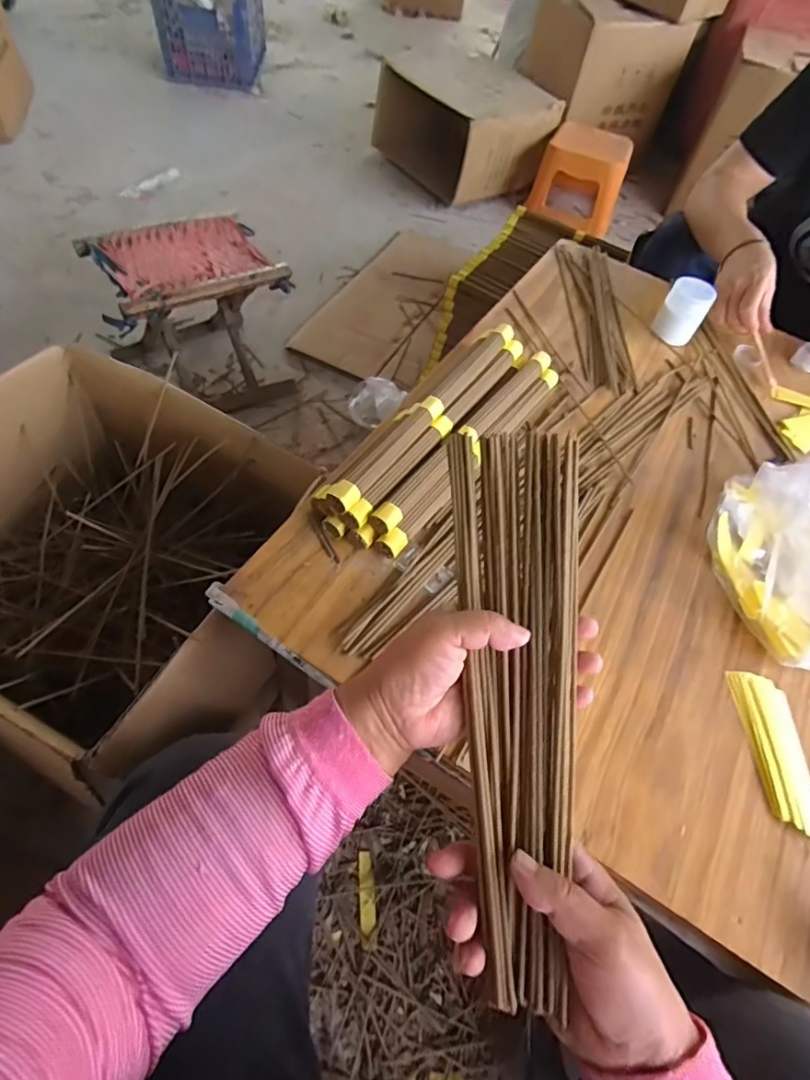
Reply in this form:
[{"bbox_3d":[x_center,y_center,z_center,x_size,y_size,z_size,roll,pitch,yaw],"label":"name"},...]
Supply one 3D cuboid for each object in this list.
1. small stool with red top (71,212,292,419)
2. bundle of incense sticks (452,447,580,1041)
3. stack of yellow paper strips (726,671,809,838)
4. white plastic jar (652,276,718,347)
[{"bbox_3d":[-0.424,-0.462,1.101,0.333,0.268,0.264,-23,64,-20],"label":"small stool with red top"},{"bbox_3d":[0.066,0.081,0.312,0.076,0.018,0.312,4,73,-2],"label":"bundle of incense sticks"},{"bbox_3d":[0.308,0.172,0.436,0.048,0.006,0.127,3,58,-5],"label":"stack of yellow paper strips"},{"bbox_3d":[0.368,-0.302,0.700,0.057,0.066,0.049,29,60,12],"label":"white plastic jar"}]

